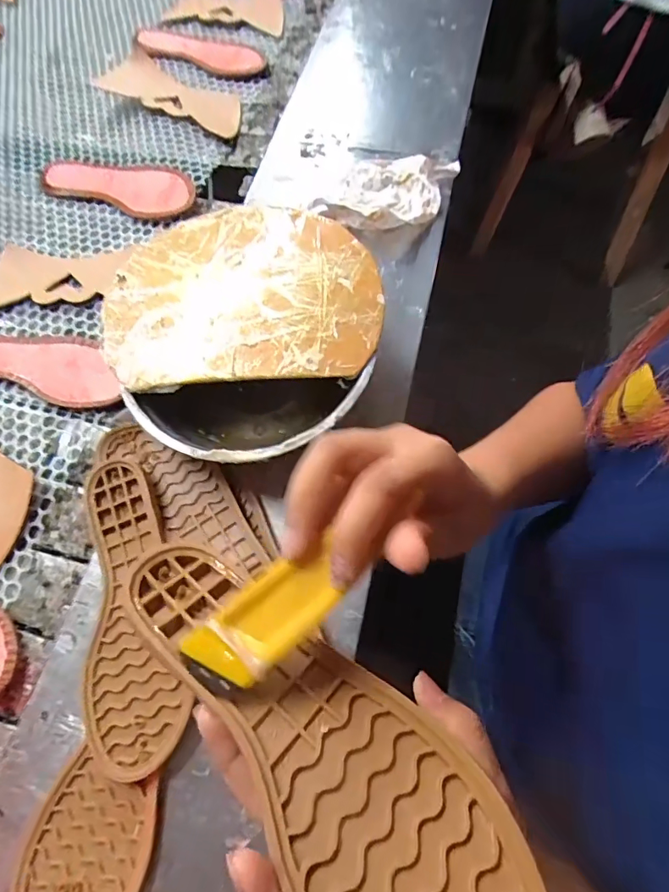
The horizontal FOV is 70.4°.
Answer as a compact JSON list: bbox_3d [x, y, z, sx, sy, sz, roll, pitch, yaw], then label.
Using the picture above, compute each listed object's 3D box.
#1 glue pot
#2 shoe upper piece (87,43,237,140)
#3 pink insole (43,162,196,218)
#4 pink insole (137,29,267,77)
[{"bbox_3d":[-0.079,-0.097,0.448,0.232,0.085,0.246,-1,65,3],"label":"glue pot"},{"bbox_3d":[-0.238,-0.517,0.691,0.280,0.018,0.103,34,72,16],"label":"shoe upper piece"},{"bbox_3d":[-0.279,-0.339,0.612,0.224,0.021,0.078,20,69,11],"label":"pink insole"},{"bbox_3d":[-0.210,-0.625,0.749,0.221,0.012,0.081,18,65,8],"label":"pink insole"}]

